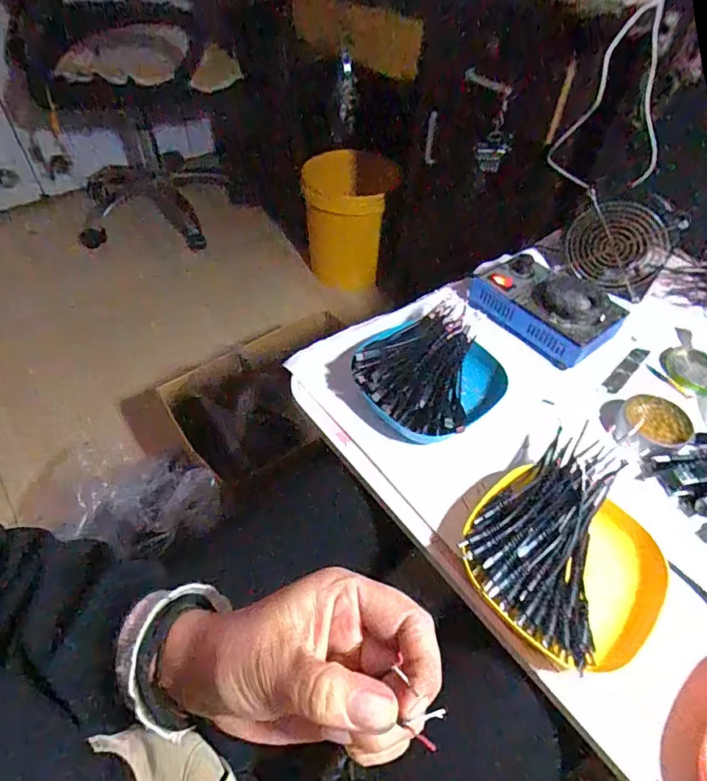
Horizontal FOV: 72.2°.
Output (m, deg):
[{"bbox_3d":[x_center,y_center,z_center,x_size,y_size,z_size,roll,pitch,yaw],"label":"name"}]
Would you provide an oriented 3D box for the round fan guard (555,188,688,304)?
[{"bbox_3d":[0.328,-0.180,0.604,0.114,0.102,0.020,30,35,14],"label":"round fan guard"}]

